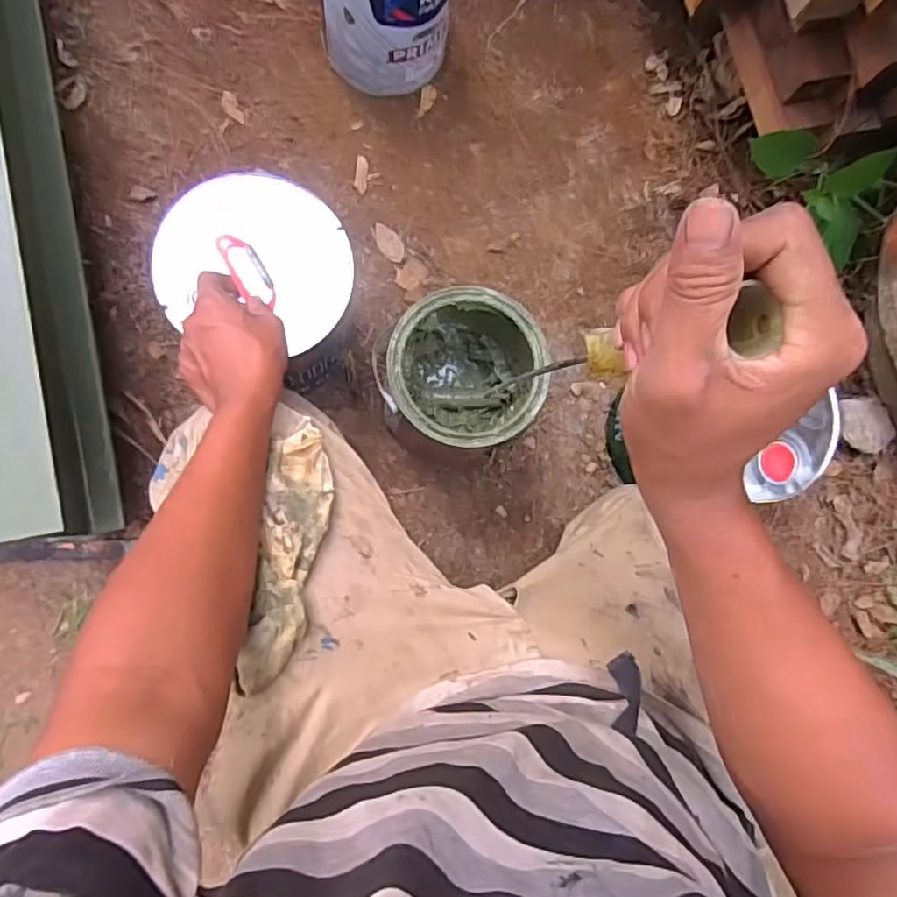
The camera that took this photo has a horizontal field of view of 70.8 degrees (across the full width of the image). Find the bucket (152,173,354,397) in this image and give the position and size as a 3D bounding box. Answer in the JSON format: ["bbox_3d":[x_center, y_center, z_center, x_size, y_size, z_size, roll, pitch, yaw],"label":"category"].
[{"bbox_3d":[-0.199,-0.169,0.703,0.181,0.195,0.183,1,85,-8],"label":"bucket"}]

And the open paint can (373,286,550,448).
[{"bbox_3d":[0.008,-0.075,0.722,0.153,0.184,0.157,1,85,-8],"label":"open paint can"}]

